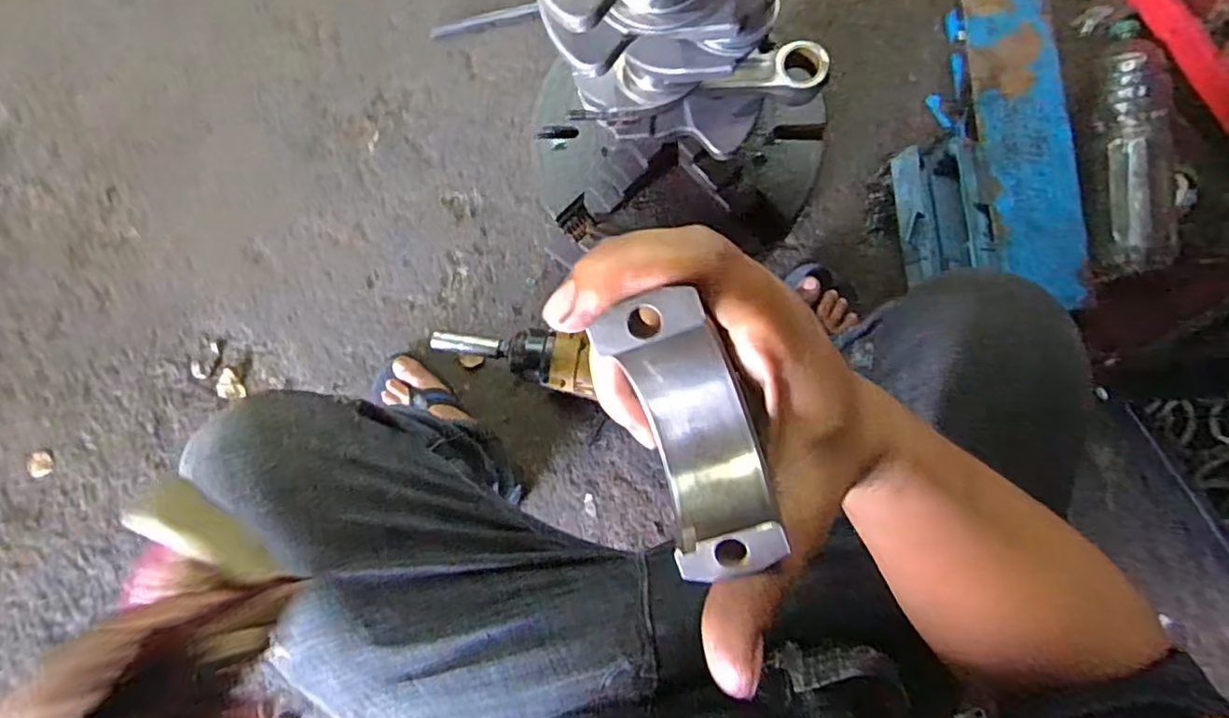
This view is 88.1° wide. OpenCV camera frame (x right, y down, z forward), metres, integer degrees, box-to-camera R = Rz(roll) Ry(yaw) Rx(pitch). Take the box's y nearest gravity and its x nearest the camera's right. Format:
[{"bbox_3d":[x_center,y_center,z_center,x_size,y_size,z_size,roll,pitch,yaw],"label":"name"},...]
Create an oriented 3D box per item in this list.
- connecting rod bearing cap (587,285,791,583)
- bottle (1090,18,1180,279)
[{"bbox_3d":[0.023,0.017,0.176,0.033,0.035,0.074,-18,108,10],"label":"connecting rod bearing cap"},{"bbox_3d":[0.621,-0.257,0.757,0.076,0.067,0.312,5,85,6],"label":"bottle"}]

